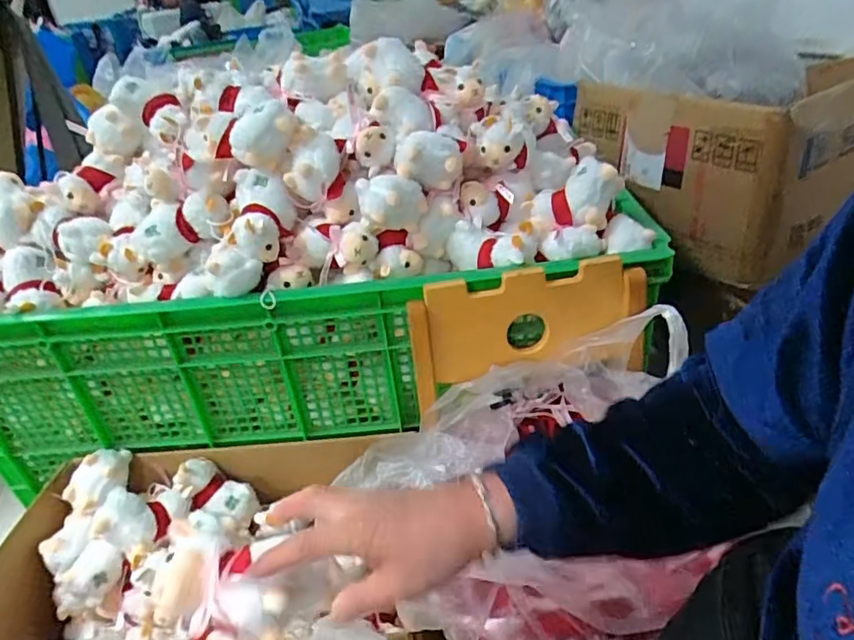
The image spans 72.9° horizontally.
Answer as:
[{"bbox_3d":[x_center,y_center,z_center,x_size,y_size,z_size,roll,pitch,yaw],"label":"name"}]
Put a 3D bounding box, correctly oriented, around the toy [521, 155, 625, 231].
[{"bbox_3d":[0.188,-0.161,0.744,0.124,0.069,0.066,-1,33,8],"label":"toy"}]

